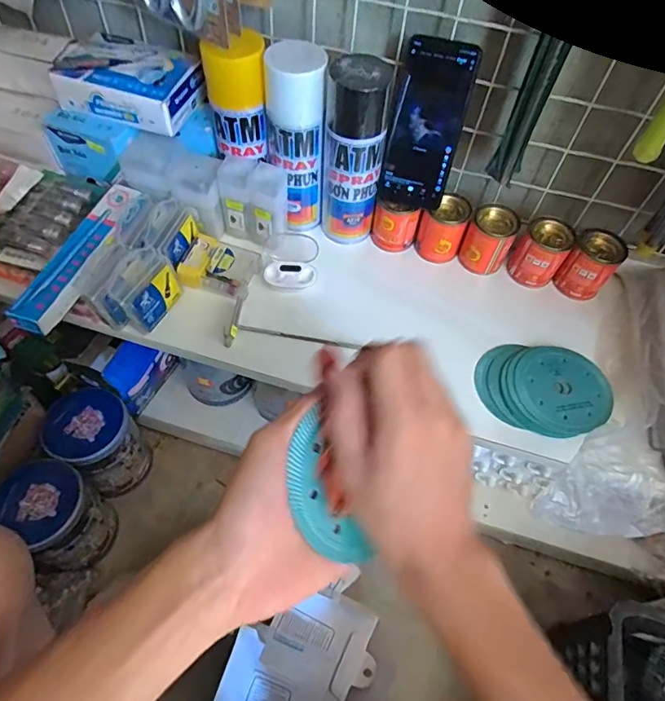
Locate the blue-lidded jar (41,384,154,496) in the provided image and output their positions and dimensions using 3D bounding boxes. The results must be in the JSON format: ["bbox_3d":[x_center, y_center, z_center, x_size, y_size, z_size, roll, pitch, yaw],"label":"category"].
[{"bbox_3d":[-0.357,0.143,0.725,0.107,0.160,0.113,2,55,-3],"label":"blue-lidded jar"}]

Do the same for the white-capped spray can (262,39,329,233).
[{"bbox_3d":[-0.042,-0.229,0.533,0.061,0.195,0.052,4,55,-2],"label":"white-capped spray can"}]

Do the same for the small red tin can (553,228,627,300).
[{"bbox_3d":[0.306,-0.102,0.560,0.054,0.067,0.050,30,58,16],"label":"small red tin can"}]

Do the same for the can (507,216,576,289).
[{"bbox_3d":[0.250,-0.117,0.564,0.053,0.067,0.047,35,60,18],"label":"can"}]

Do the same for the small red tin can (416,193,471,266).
[{"bbox_3d":[0.135,-0.149,0.578,0.054,0.066,0.049,18,56,8],"label":"small red tin can"}]

